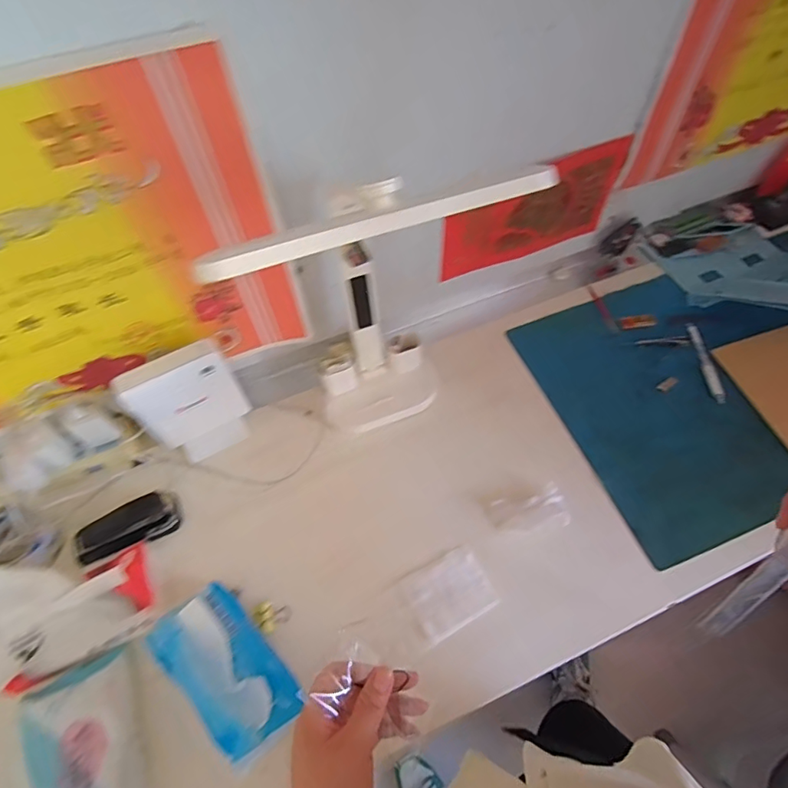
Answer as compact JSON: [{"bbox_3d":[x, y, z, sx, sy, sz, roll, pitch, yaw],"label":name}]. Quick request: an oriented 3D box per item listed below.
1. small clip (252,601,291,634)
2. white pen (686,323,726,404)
[{"bbox_3d":[-0.141,0.254,0.574,0.032,0.026,0.035,39,67,21],"label":"small clip"},{"bbox_3d":[0.458,-0.049,0.734,0.018,0.013,0.133,-3,59,-1],"label":"white pen"}]

